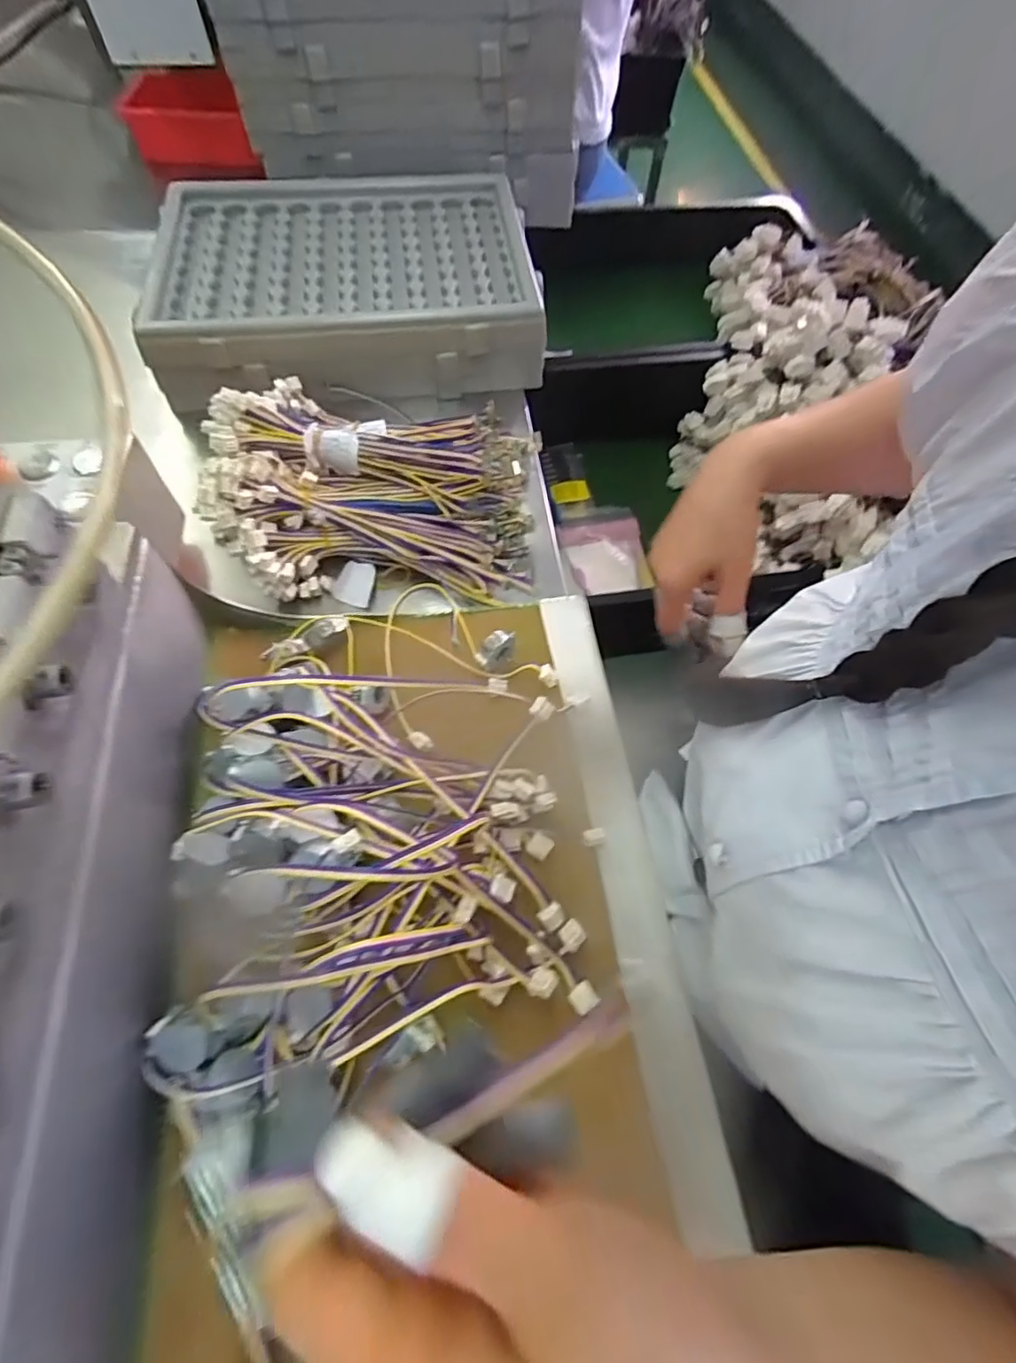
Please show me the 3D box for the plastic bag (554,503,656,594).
[{"bbox_3d":[0.137,-0.198,0.840,0.120,0.032,0.178,0,63,-3],"label":"plastic bag"}]

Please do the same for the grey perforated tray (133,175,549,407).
[{"bbox_3d":[-0.173,-0.452,0.643,0.404,0.074,0.307,-8,64,-6],"label":"grey perforated tray"}]

